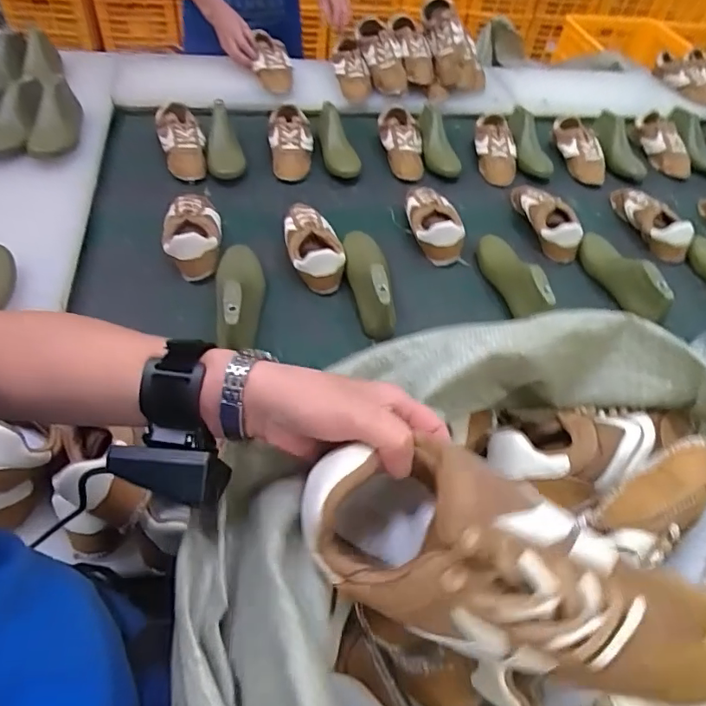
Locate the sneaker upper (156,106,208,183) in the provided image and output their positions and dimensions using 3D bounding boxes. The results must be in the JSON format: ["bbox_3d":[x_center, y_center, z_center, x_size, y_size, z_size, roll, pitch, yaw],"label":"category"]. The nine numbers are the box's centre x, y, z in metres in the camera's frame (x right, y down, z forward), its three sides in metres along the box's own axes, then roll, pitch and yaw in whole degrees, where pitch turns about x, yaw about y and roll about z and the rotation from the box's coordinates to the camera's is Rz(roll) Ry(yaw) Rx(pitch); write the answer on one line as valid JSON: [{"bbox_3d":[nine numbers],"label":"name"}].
[{"bbox_3d":[-0.366,-0.460,1.115,0.094,0.060,0.257,-16,54,-18],"label":"sneaker upper"}]

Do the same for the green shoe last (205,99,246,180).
[{"bbox_3d":[-0.280,-0.459,1.115,0.071,0.055,0.229,-9,52,-13],"label":"green shoe last"}]

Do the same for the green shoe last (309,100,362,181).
[{"bbox_3d":[-0.048,-0.477,1.185,0.074,0.053,0.233,-14,67,-17],"label":"green shoe last"}]

